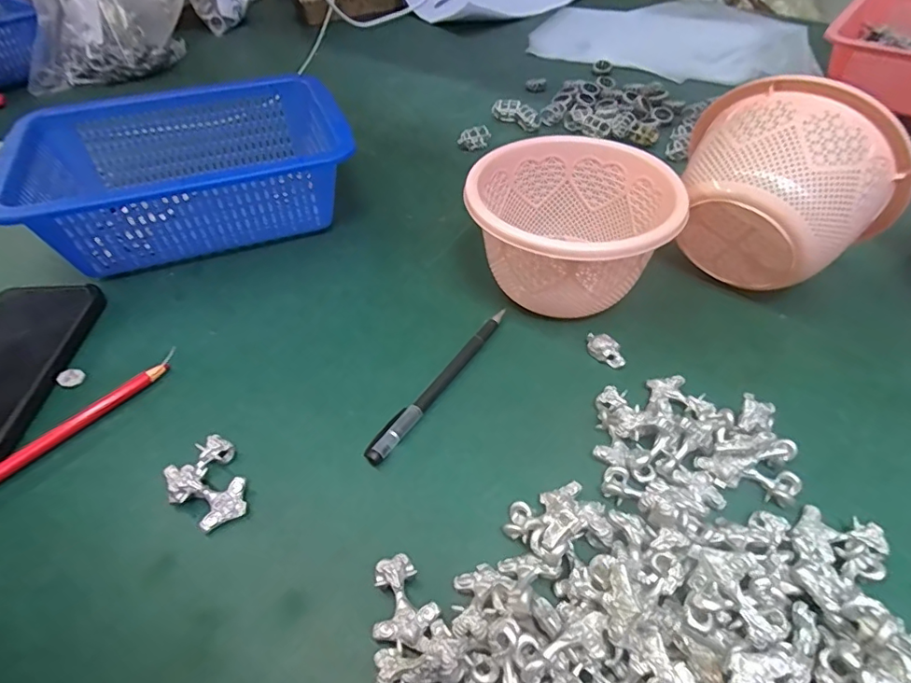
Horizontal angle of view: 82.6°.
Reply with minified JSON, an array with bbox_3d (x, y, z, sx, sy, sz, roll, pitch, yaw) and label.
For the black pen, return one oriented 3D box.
[{"bbox_3d":[-0.008,0.025,0.348,0.012,0.008,0.150,27,54,24],"label":"black pen"}]

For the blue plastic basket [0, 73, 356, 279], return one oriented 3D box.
[{"bbox_3d":[-0.222,-0.148,0.460,0.260,0.097,0.187,-21,50,-16],"label":"blue plastic basket"}]

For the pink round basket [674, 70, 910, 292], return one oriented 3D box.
[{"bbox_3d":[0.229,-0.101,0.371,0.139,0.133,0.081,28,54,25],"label":"pink round basket"}]

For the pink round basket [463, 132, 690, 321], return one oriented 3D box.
[{"bbox_3d":[0.082,-0.082,0.393,0.139,0.084,0.136,-1,48,1],"label":"pink round basket"}]

